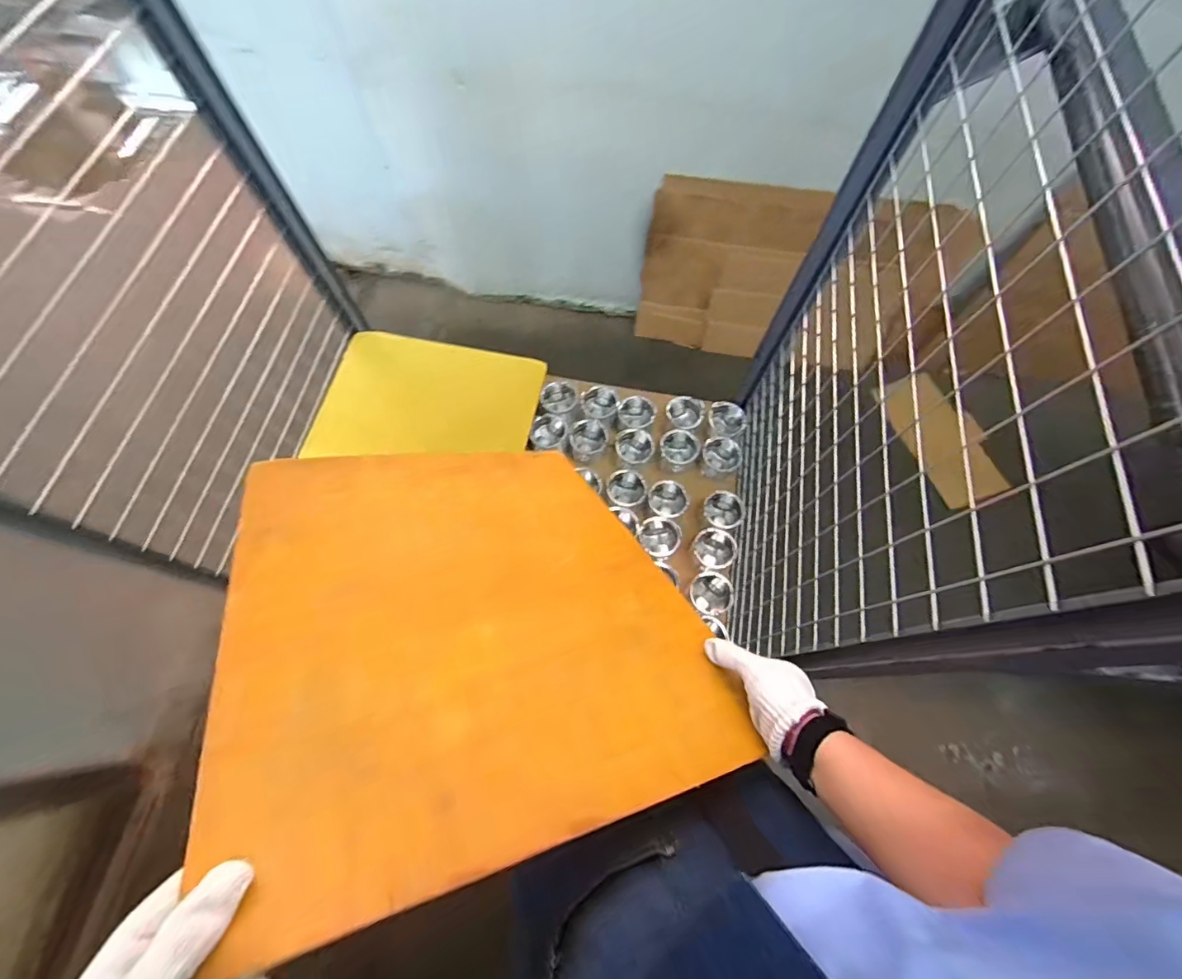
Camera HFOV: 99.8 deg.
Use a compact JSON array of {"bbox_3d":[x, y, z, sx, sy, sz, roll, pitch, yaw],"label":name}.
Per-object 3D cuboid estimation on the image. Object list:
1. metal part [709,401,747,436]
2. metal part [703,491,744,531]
[{"bbox_3d":[0.335,-0.176,1.239,0.087,0.069,0.076,-15,70,-8],"label":"metal part"},{"bbox_3d":[0.304,0.049,1.152,0.091,0.058,0.087,-7,69,-5],"label":"metal part"}]

